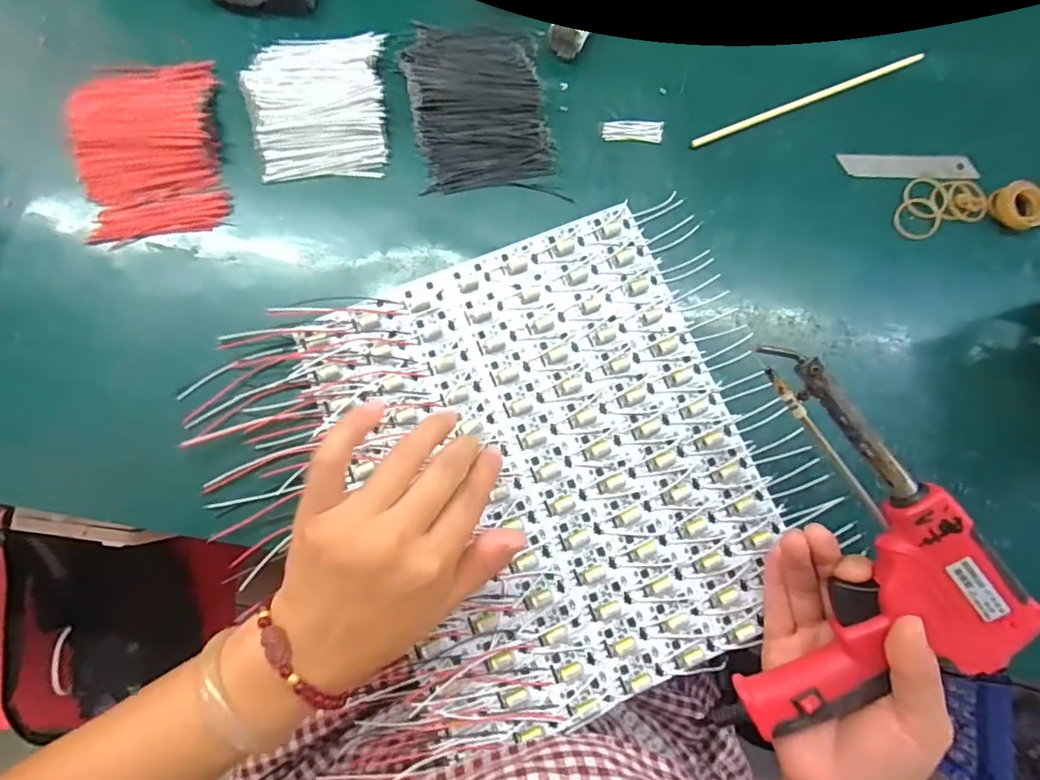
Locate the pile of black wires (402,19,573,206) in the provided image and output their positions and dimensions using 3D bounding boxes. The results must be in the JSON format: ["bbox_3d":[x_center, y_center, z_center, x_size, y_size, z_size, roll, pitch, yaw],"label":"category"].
[{"bbox_3d":[-0.029,-0.204,0.387,0.093,0.016,0.128,-8,81,-4],"label":"pile of black wires"}]

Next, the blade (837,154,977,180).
[{"bbox_3d":[0.282,-0.164,0.399,0.096,0.004,0.021,3,76,1],"label":"blade"}]

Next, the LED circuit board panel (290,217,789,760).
[{"bbox_3d":[0.021,0.044,0.346,0.245,0.014,0.284,-21,82,-6],"label":"LED circuit board panel"}]

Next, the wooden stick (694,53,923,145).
[{"bbox_3d":[0.213,-0.213,0.401,0.189,0.008,0.006,-22,82,-6],"label":"wooden stick"}]

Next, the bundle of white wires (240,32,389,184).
[{"bbox_3d":[-0.140,-0.202,0.381,0.090,0.019,0.106,-6,81,-4],"label":"bundle of white wires"}]

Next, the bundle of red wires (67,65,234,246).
[{"bbox_3d":[-0.251,-0.165,0.367,0.087,0.024,0.121,-8,81,-6],"label":"bundle of red wires"}]

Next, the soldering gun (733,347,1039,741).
[{"bbox_3d":[0.190,0.082,0.294,0.127,0.040,0.197,2,91,15],"label":"soldering gun"}]

